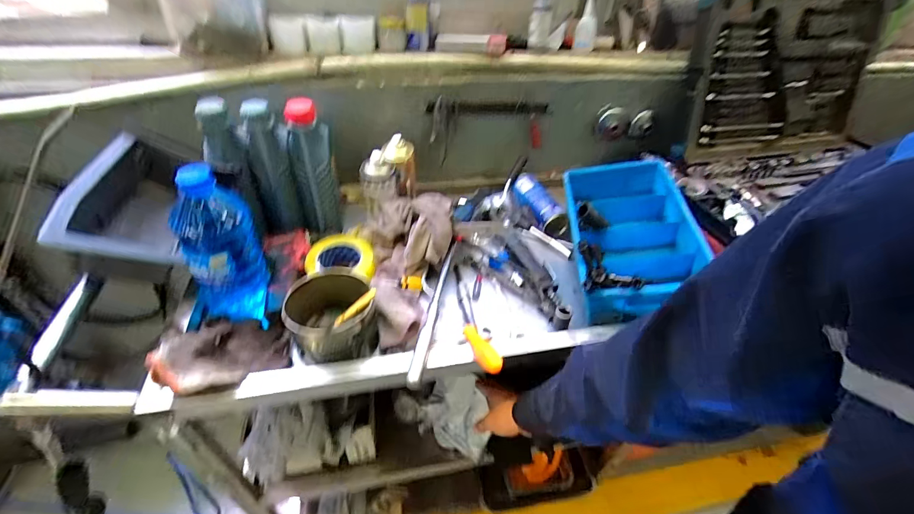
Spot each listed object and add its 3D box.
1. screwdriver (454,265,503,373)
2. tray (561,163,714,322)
[{"bbox_3d":[0.020,0.096,0.637,0.035,0.036,0.266,-6,27,-9],"label":"screwdriver"},{"bbox_3d":[0.319,-0.049,0.735,0.203,0.091,0.370,7,40,5],"label":"tray"}]

